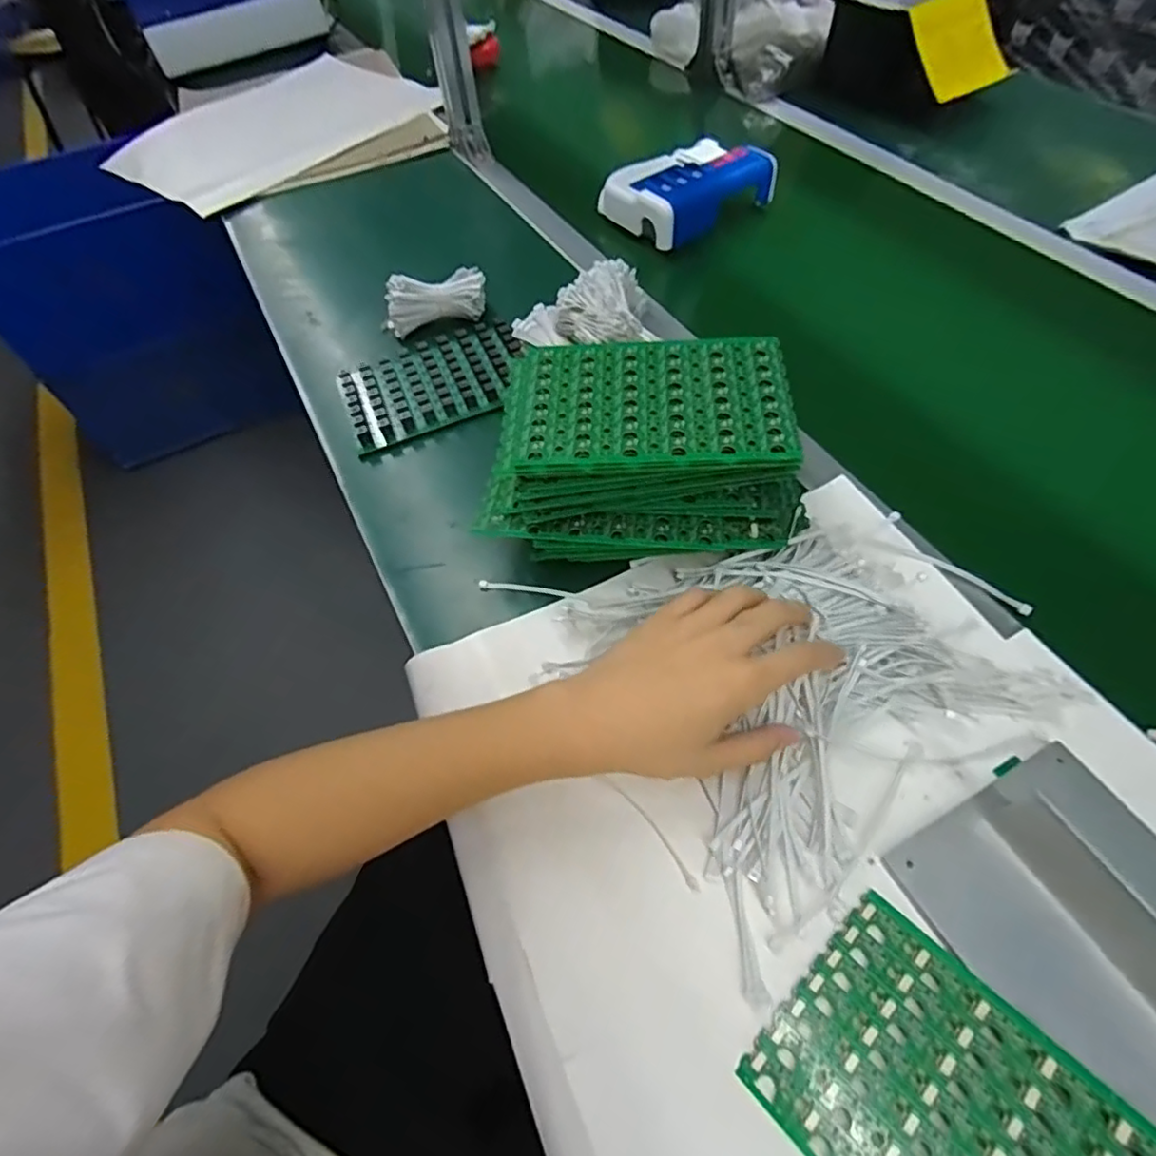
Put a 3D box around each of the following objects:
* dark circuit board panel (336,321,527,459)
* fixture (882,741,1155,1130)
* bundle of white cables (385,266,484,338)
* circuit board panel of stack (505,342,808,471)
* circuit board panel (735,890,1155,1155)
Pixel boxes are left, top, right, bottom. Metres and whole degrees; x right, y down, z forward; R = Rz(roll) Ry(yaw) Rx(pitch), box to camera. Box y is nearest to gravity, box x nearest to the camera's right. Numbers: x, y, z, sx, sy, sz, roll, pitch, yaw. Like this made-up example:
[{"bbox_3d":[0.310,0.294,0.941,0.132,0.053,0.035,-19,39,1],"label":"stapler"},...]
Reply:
[{"bbox_3d":[-0.141,-0.198,0.619,0.182,0.010,0.114,-22,64,-10],"label":"dark circuit board panel"},{"bbox_3d":[0.283,0.184,0.301,0.142,0.051,0.193,-26,58,-12],"label":"fixture"},{"bbox_3d":[-0.153,-0.300,0.669,0.105,0.051,0.029,-13,56,-5],"label":"bundle of white cables"},{"bbox_3d":[0.050,-0.122,0.433,0.184,0.011,0.115,1,56,6],"label":"circuit board panel of stack"},{"bbox_3d":[0.184,0.261,0.286,0.119,0.006,0.179,-40,55,-18],"label":"circuit board panel"}]

